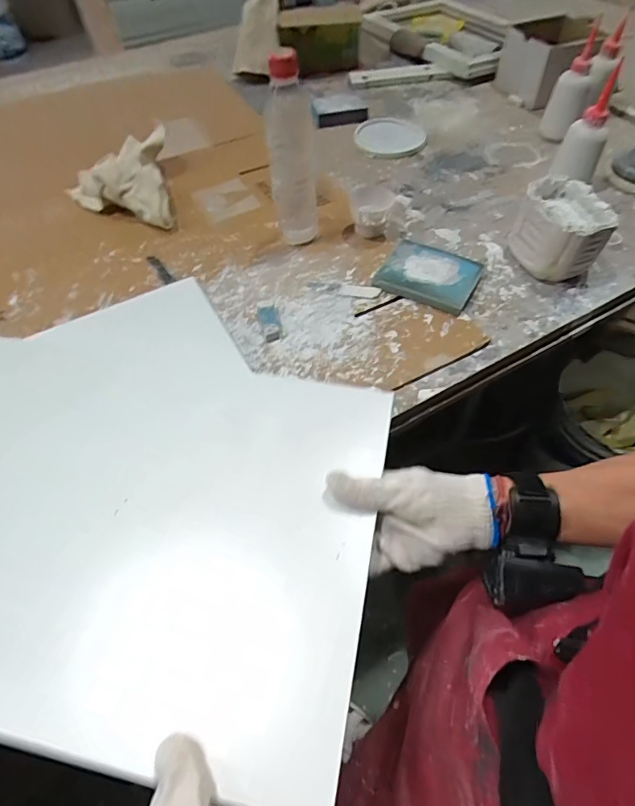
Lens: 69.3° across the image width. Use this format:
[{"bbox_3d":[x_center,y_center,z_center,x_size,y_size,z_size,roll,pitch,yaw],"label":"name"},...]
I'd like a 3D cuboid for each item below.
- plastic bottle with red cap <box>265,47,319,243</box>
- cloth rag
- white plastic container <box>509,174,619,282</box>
[{"bbox_3d":[-0.032,-0.305,0.575,0.056,0.224,0.060,-6,56,-2],"label":"plastic bottle with red cap"},{"bbox_3d":[-0.310,-0.340,0.708,0.167,0.062,0.204,-11,56,-6],"label":"cloth rag"},{"bbox_3d":[0.308,-0.223,0.592,0.088,0.083,0.115,-7,56,-3],"label":"white plastic container"}]

